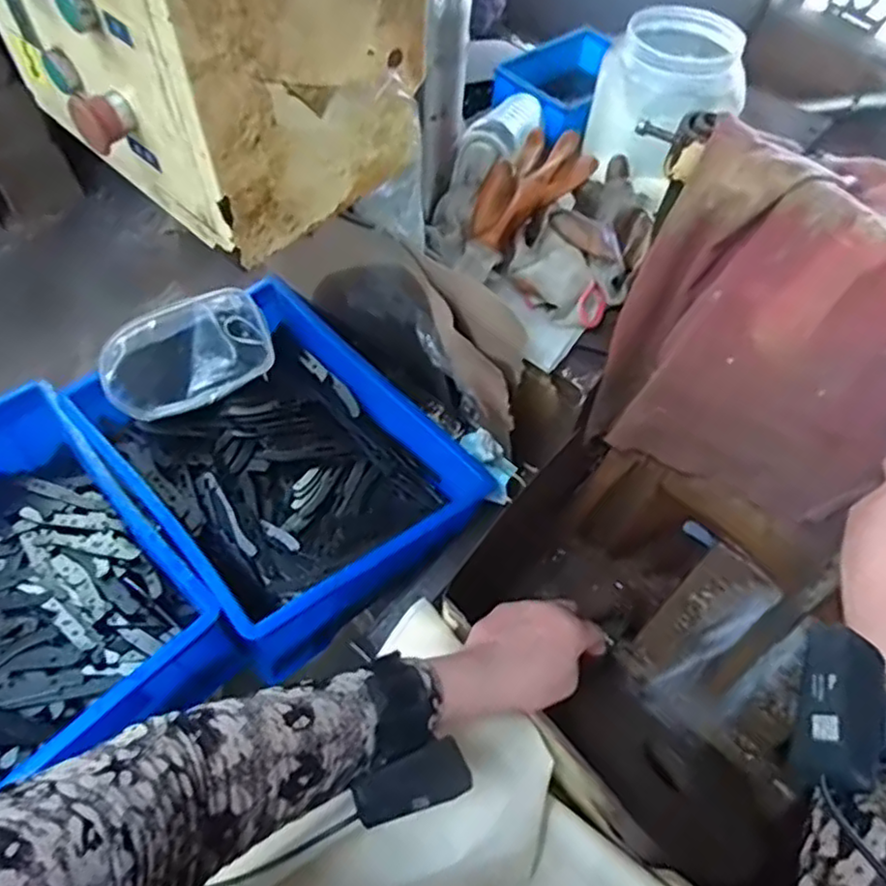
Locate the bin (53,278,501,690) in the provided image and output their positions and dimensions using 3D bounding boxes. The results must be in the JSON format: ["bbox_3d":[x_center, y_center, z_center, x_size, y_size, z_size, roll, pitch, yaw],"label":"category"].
[{"bbox_3d":[-0.192,0.011,0.783,0.310,0.112,0.410,-37,65,-23],"label":"bin"}]

